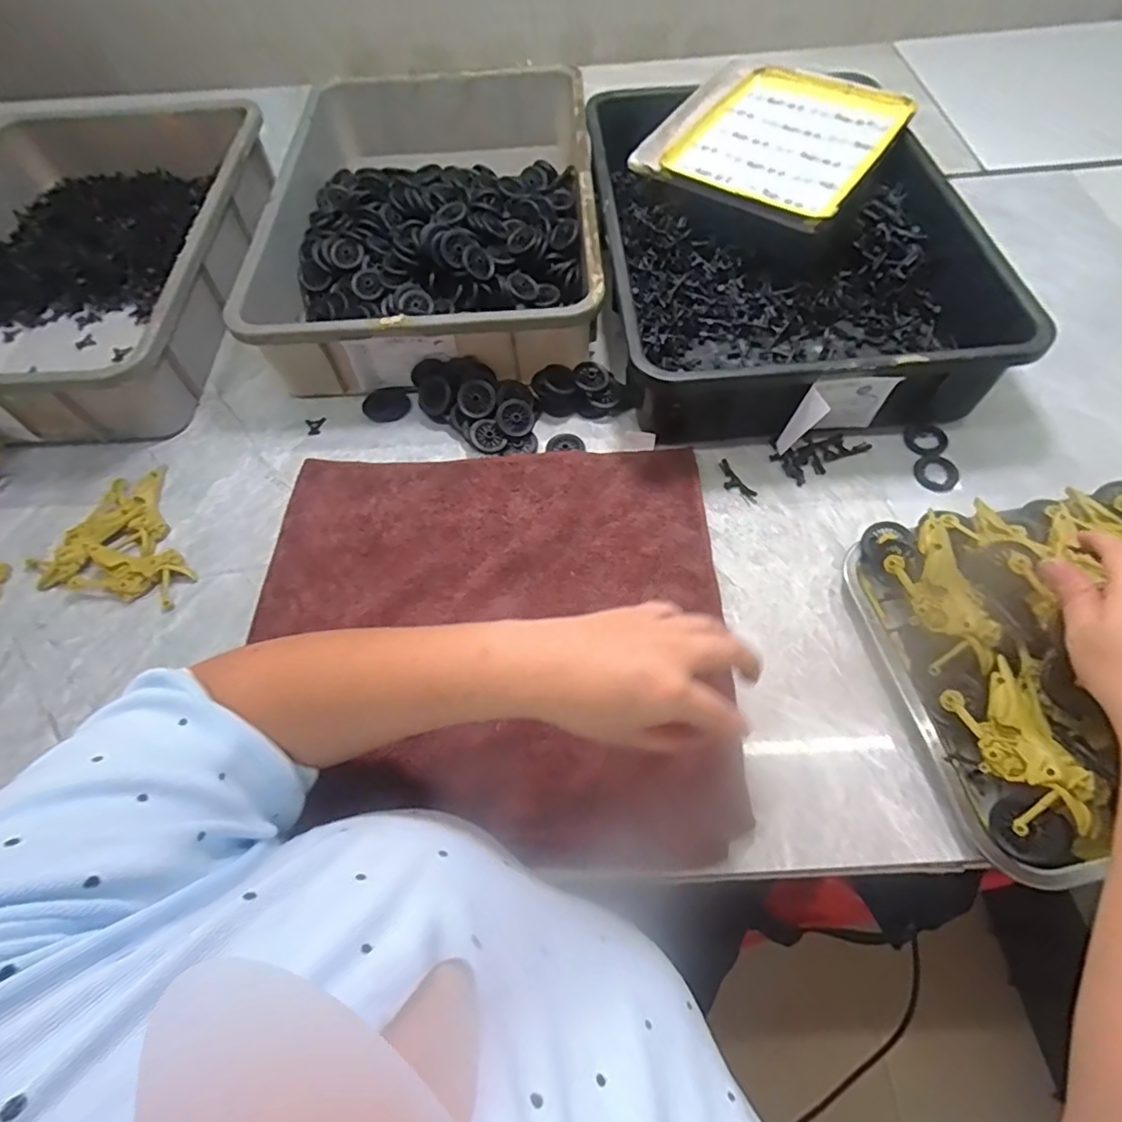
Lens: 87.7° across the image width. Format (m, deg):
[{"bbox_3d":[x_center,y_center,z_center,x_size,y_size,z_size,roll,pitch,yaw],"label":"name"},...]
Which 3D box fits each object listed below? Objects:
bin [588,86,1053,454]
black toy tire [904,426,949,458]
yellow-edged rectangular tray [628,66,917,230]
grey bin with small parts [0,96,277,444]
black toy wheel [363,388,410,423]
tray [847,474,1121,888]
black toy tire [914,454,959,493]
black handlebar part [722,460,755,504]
[{"bbox_3d":[0.229,-0.353,0.646,0.351,0.100,0.515,-4,61,1],"label":"bin"},{"bbox_3d":[0.355,-0.117,0.566,0.039,0.004,0.036,-1,61,3],"label":"black toy tire"},{"bbox_3d":[0.243,-0.488,0.670,0.241,0.024,0.241,34,67,20],"label":"yellow-edged rectangular tray"},{"bbox_3d":[-0.605,-0.392,0.719,0.485,0.107,0.597,-3,61,2],"label":"grey bin with small parts"},{"bbox_3d":[-0.184,-0.164,0.617,0.047,0.010,0.042,-19,62,-7],"label":"black toy wheel"},{"bbox_3d":[0.409,0.058,0.414,0.319,0.088,0.268,-7,61,0],"label":"tray"},{"bbox_3d":[0.351,-0.083,0.546,0.044,0.004,0.038,-40,66,-17],"label":"black toy tire"},{"bbox_3d":[0.164,-0.073,0.549,0.019,0.005,0.052,-32,64,-13],"label":"black handlebar part"}]

